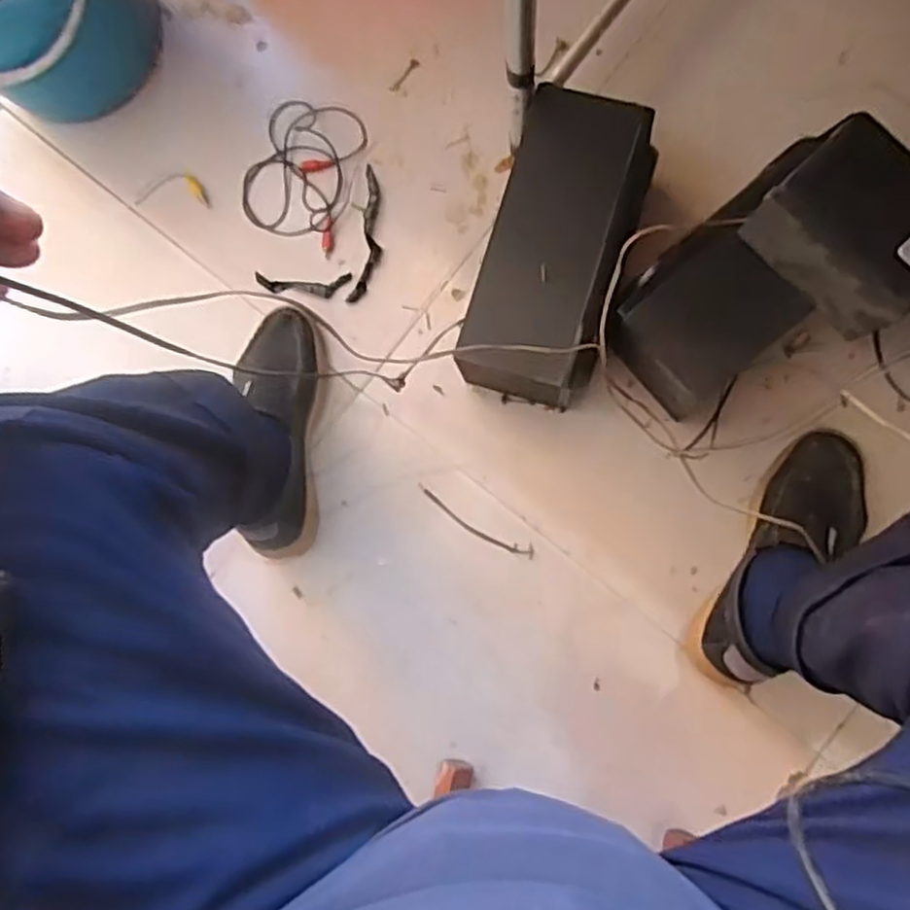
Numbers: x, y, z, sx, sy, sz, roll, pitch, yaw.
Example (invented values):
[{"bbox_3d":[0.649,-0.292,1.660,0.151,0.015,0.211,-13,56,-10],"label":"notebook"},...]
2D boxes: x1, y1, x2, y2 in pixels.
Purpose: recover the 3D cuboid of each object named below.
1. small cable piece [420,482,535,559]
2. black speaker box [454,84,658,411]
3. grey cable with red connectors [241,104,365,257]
[{"bbox_3d":[0.020,0.073,0.788,0.144,0.004,0.021,28,95,15],"label":"small cable piece"},{"bbox_3d":[0.102,-0.195,0.726,0.126,0.117,0.271,17,87,8],"label":"black speaker box"},{"bbox_3d":[-0.177,-0.326,0.844,0.123,0.015,0.164,16,86,8],"label":"grey cable with red connectors"}]

